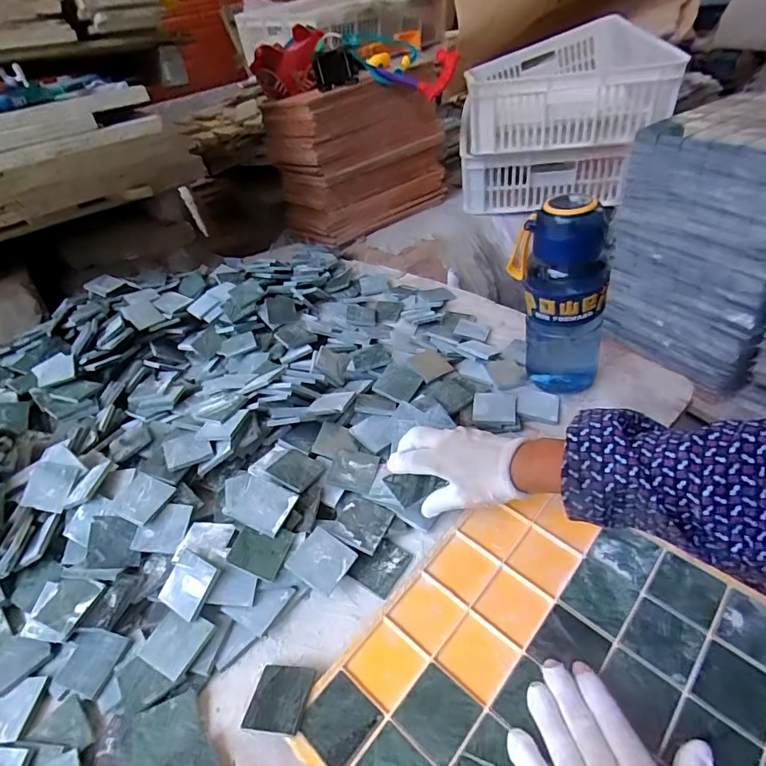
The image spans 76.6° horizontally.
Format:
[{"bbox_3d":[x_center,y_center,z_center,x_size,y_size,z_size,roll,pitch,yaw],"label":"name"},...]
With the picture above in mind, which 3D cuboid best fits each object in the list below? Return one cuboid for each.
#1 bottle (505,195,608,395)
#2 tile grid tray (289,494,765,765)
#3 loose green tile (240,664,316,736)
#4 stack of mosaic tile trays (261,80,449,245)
[{"bbox_3d":[0.200,-0.094,0.552,0.113,0.220,0.077,12,49,20],"label":"bottle"},{"bbox_3d":[0.147,0.238,0.359,0.314,0.016,0.315,29,55,30],"label":"tile grid tray"},{"bbox_3d":[-0.081,0.247,0.381,0.048,0.005,0.047,-11,33,23],"label":"loose green tile"},{"bbox_3d":[-0.074,-0.605,1.283,0.397,0.313,0.261,-35,45,-26],"label":"stack of mosaic tile trays"}]

